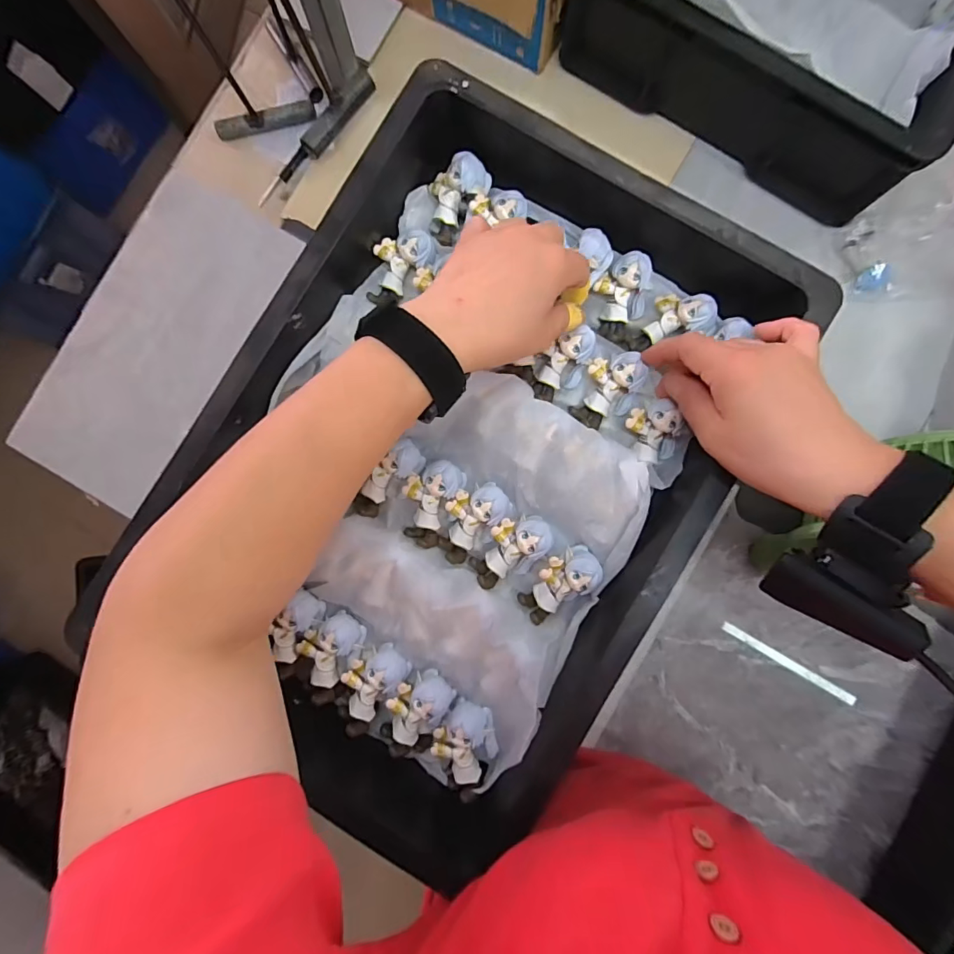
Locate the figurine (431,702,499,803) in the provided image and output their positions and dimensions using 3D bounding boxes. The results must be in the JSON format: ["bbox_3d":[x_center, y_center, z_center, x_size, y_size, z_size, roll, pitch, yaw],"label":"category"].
[{"bbox_3d":[-0.008,0.197,0.324,0.044,0.025,0.062,-11,87,2],"label":"figurine"}]

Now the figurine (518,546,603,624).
[{"bbox_3d":[0.058,0.077,0.325,0.063,0.024,0.033,-44,86,13],"label":"figurine"}]

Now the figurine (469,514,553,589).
[{"bbox_3d":[0.025,0.054,0.332,0.037,0.025,0.063,44,90,4],"label":"figurine"}]

